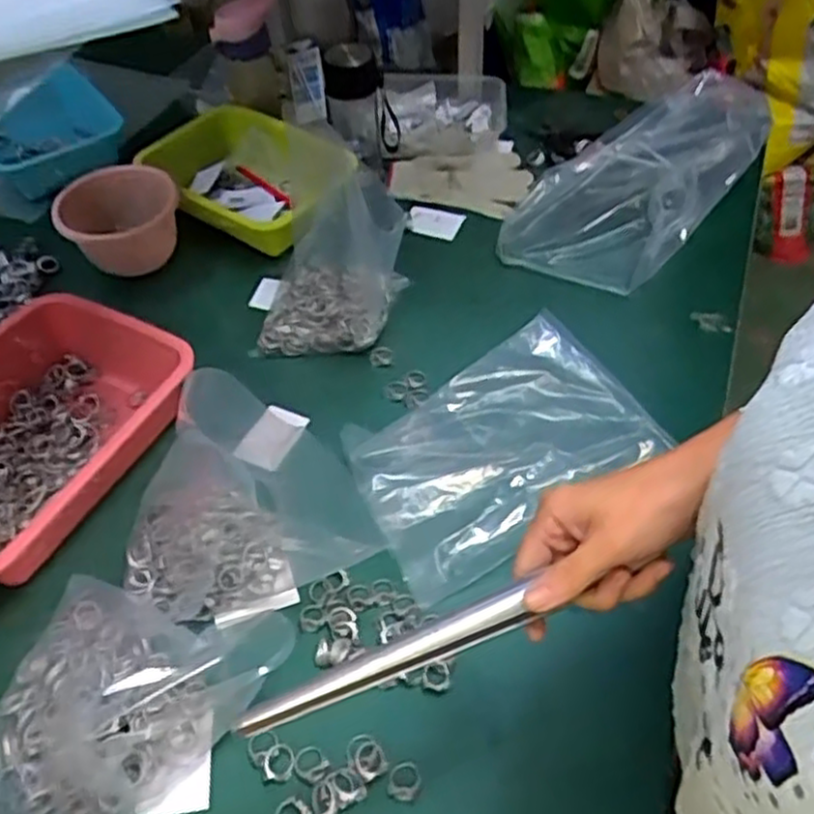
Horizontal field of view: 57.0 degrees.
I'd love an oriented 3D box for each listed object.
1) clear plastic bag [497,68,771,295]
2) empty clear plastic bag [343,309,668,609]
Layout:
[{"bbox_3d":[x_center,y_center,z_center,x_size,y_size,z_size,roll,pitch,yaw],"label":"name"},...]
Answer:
[{"bbox_3d":[0.308,-0.293,0.970,0.412,0.087,0.200,-38,58,-9],"label":"clear plastic bag"},{"bbox_3d":[0.088,0.037,0.730,0.279,0.054,0.194,-24,54,-18],"label":"empty clear plastic bag"}]

